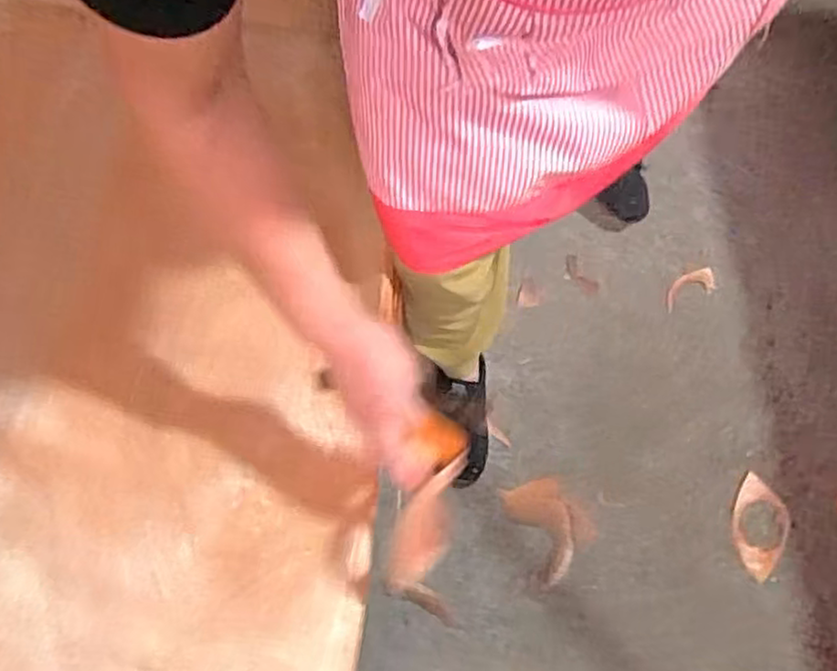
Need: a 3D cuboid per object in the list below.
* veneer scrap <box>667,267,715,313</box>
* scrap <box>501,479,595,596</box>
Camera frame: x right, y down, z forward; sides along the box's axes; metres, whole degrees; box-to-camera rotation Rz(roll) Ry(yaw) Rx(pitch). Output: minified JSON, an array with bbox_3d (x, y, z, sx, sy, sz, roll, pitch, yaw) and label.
[{"bbox_3d":[0.500,-0.089,1.294,0.121,0.009,0.053,-27,66,-17],"label":"veneer scrap"},{"bbox_3d":[0.207,0.301,1.087,0.119,0.015,0.160,-12,64,-8],"label":"scrap"}]

